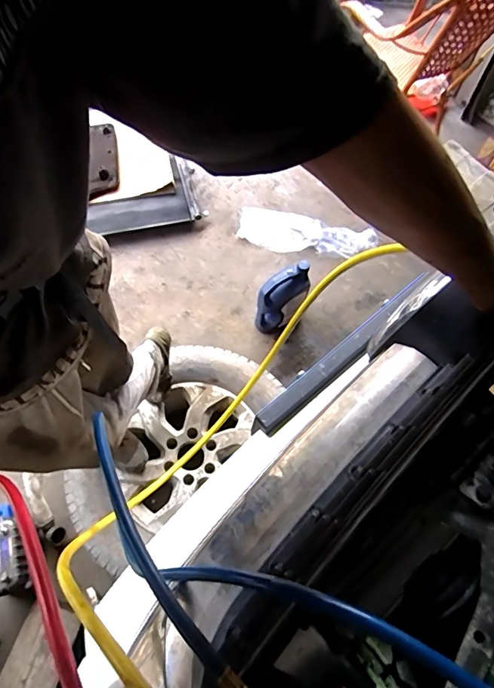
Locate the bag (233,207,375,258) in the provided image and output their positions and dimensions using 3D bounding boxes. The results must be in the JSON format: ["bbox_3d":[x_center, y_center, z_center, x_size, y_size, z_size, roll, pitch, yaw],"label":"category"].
[{"bbox_3d":[0.236,-0.445,1.748,0.533,0.040,0.163,13,64,2],"label":"bag"}]

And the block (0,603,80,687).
[{"bbox_3d":[-0.529,0.800,1.111,0.131,0.077,0.215,14,64,3],"label":"block"}]

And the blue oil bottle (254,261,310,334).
[{"bbox_3d":[0.121,-0.147,1.518,0.181,0.226,0.084,-34,71,-18],"label":"blue oil bottle"}]

